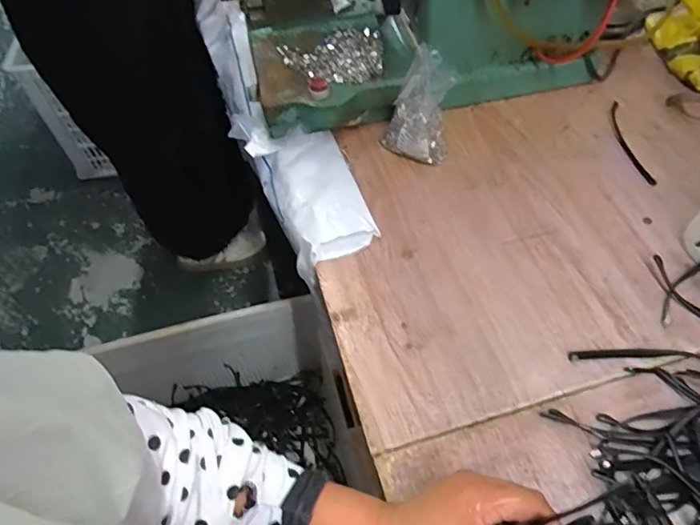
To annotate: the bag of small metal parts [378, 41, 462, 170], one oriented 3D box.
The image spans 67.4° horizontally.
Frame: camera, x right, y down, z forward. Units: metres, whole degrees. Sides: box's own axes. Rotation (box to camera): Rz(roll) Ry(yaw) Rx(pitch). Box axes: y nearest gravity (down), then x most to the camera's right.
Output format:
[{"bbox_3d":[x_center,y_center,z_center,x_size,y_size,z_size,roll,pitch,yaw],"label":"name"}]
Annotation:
[{"bbox_3d":[0.080,-0.165,0.580,0.066,0.104,0.072,-32,60,-19],"label":"bag of small metal parts"}]

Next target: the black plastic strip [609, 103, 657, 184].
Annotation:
[{"bbox_3d":[0.322,-0.142,0.608,0.020,0.004,0.137,-1,55,2],"label":"black plastic strip"}]

